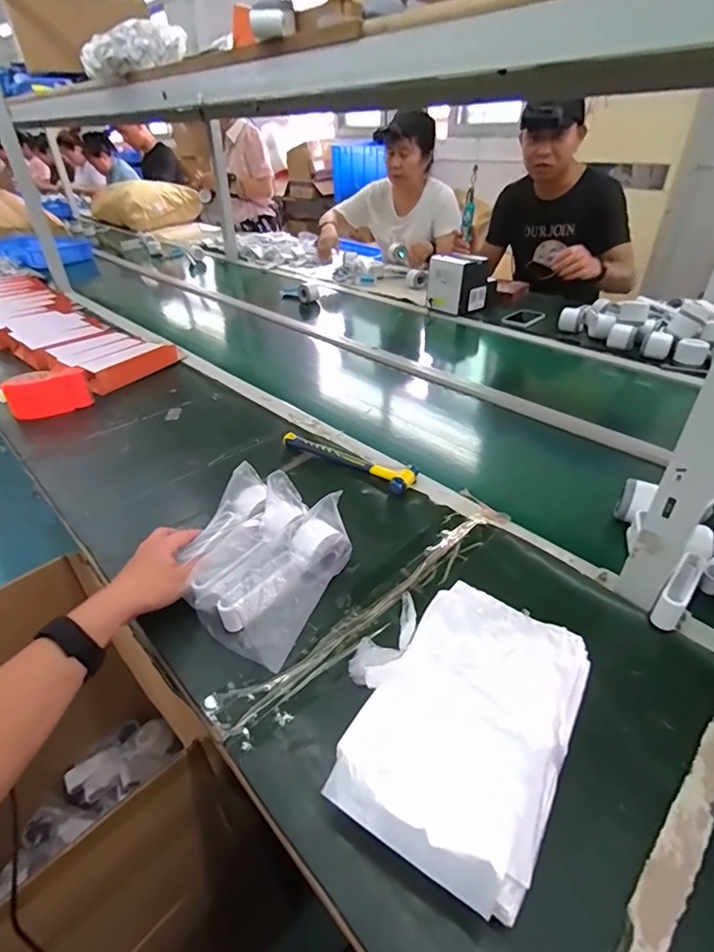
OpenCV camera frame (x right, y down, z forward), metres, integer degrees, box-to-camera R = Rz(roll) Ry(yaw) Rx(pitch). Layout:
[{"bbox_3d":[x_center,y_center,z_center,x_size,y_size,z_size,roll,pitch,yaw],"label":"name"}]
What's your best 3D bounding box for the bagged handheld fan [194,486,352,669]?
[{"bbox_3d":[-0.071,0.108,0.532,0.098,0.068,0.203,24,61,29],"label":"bagged handheld fan"}]

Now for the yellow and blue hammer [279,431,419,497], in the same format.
[{"bbox_3d":[-0.012,-0.032,0.765,0.239,0.022,0.067,25,44,31],"label":"yellow and blue hammer"}]

